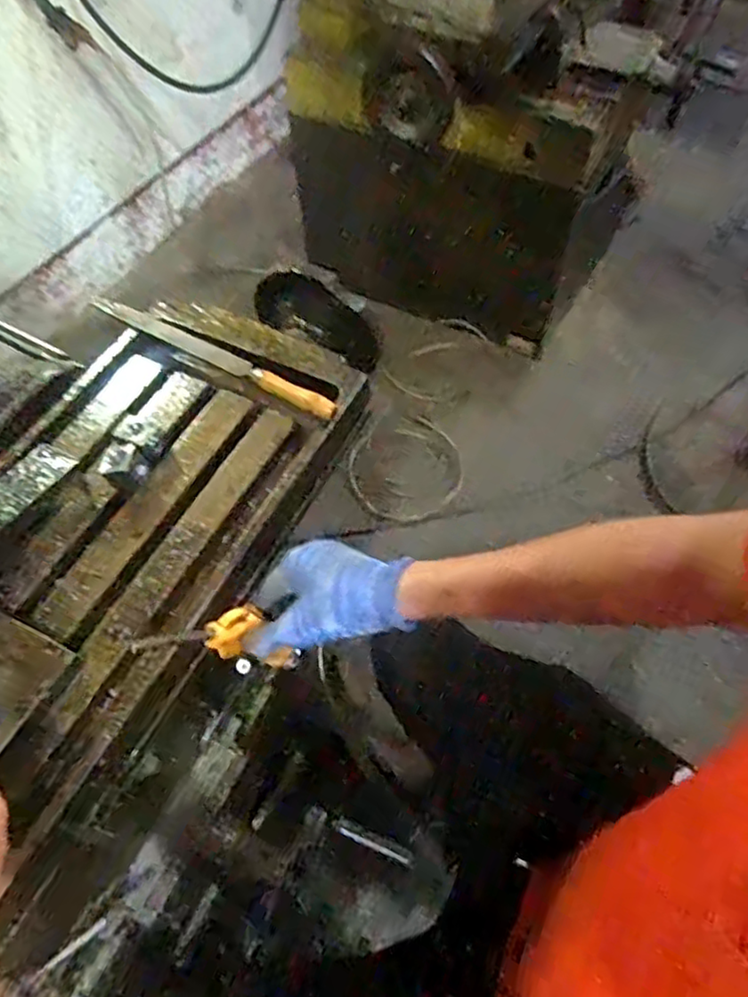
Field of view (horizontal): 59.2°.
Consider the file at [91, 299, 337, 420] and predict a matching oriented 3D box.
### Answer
[{"bbox_3d":[-0.152,-0.137,0.617,0.280,0.021,0.022,27,62,17],"label":"file"}]

